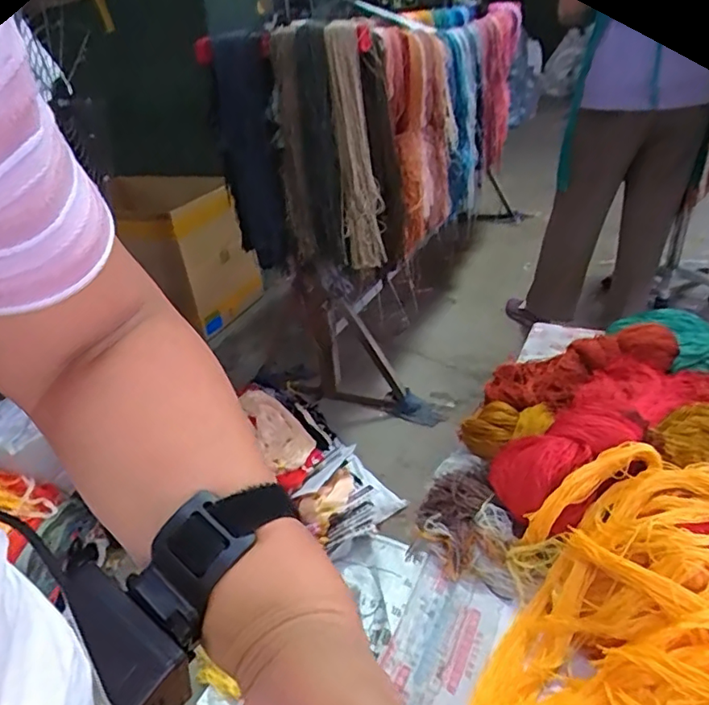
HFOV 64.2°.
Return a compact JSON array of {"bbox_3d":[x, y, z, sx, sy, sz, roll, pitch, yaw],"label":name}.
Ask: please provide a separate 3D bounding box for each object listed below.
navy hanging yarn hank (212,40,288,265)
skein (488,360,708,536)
[{"bbox_3d":[-0.268,-0.480,1.460,0.185,0.574,0.054,15,40,21],"label":"navy hanging yarn hank"},{"bbox_3d":[0.262,0.069,0.591,0.289,0.068,0.111,-26,36,-32],"label":"skein"}]

